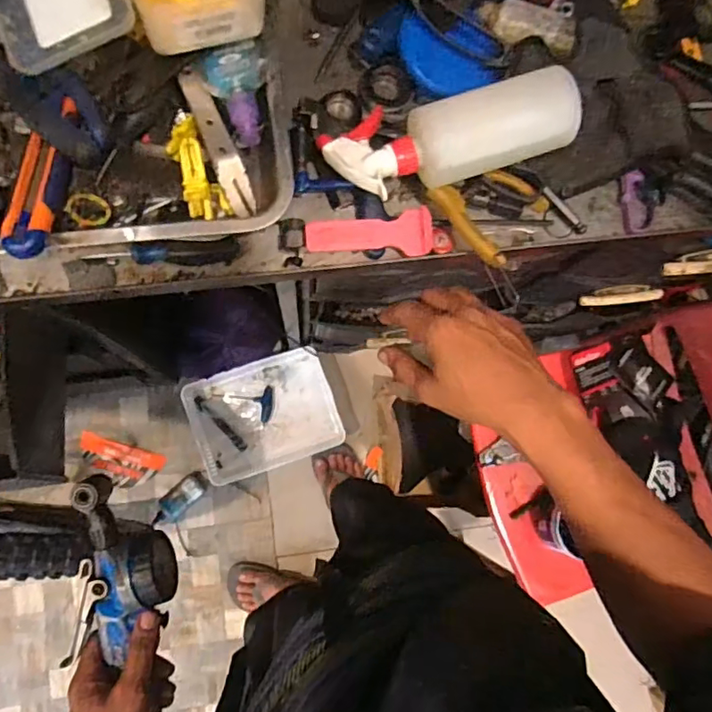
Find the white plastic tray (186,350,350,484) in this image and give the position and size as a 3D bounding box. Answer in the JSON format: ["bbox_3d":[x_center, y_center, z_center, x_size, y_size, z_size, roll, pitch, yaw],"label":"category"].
[{"bbox_3d":[-0.219,0.138,1.331,0.330,0.054,0.258,-18,86,-6],"label":"white plastic tray"}]

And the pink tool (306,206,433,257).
[{"bbox_3d":[0.013,-0.116,0.527,0.119,0.013,0.042,-4,85,-5],"label":"pink tool"}]

